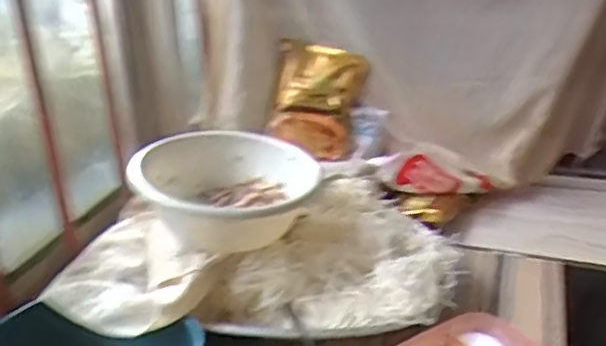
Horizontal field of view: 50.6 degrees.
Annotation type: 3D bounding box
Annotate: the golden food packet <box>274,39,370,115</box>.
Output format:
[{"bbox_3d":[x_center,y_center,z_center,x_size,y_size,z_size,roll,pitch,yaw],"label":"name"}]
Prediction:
[{"bbox_3d":[0.025,-0.184,1.266,0.178,0.120,0.067,9,28,20],"label":"golden food packet"}]

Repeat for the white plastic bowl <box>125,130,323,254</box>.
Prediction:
[{"bbox_3d":[-0.129,0.029,0.923,0.244,0.108,0.248,-1,26,1],"label":"white plastic bowl"}]

